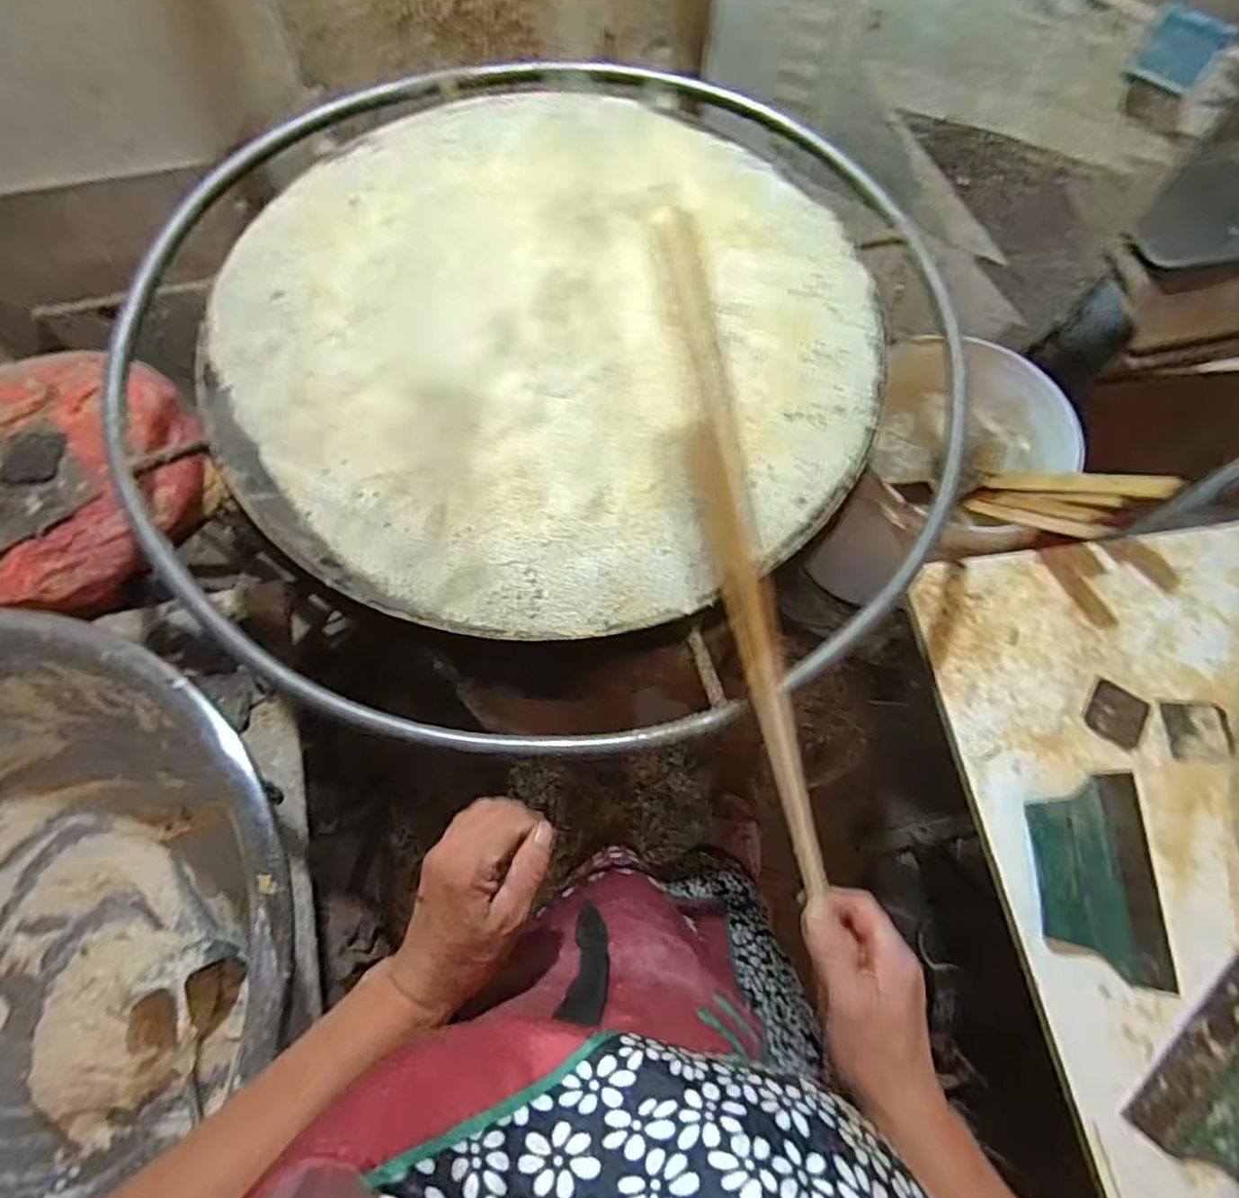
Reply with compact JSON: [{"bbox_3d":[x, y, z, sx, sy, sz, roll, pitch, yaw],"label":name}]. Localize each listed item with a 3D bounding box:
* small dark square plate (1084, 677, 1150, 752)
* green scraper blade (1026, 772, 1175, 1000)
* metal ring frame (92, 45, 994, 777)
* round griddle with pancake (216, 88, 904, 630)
[{"bbox_3d":[0.527,0.122,0.680,0.059,0.009,0.055,31,70,11],"label":"small dark square plate"},{"bbox_3d":[0.462,0.265,0.622,0.124,0.009,0.185,7,69,-5],"label":"green scraper blade"},{"bbox_3d":[-0.072,-0.263,0.647,0.832,0.037,0.816,7,71,0],"label":"metal ring frame"},{"bbox_3d":[-0.069,-0.254,0.616,0.600,0.046,0.573,0,67,-1],"label":"round griddle with pancake"}]

